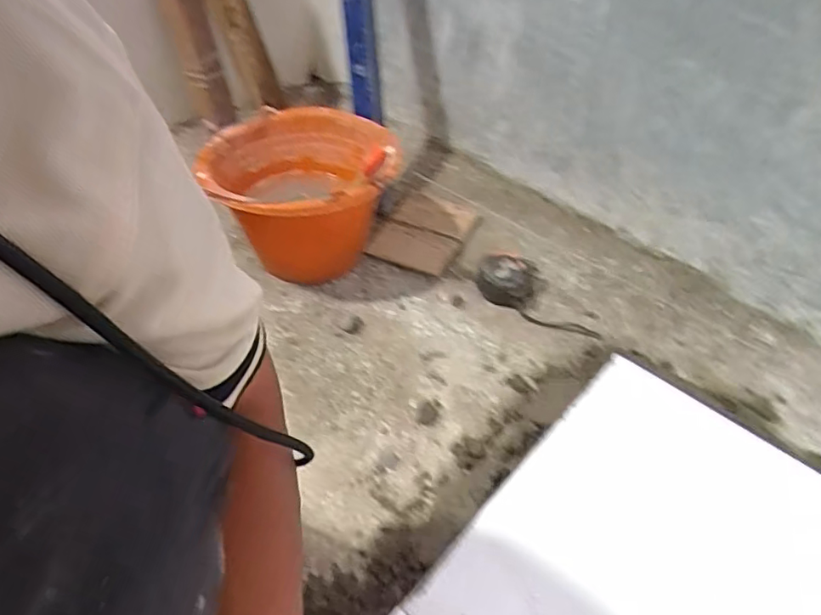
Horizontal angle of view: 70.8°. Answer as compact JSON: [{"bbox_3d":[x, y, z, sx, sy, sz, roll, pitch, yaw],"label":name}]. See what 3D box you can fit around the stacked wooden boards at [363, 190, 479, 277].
[{"bbox_3d":[0.018,-0.121,0.909,0.135,0.023,0.187,21,45,14],"label":"stacked wooden boards"}]

